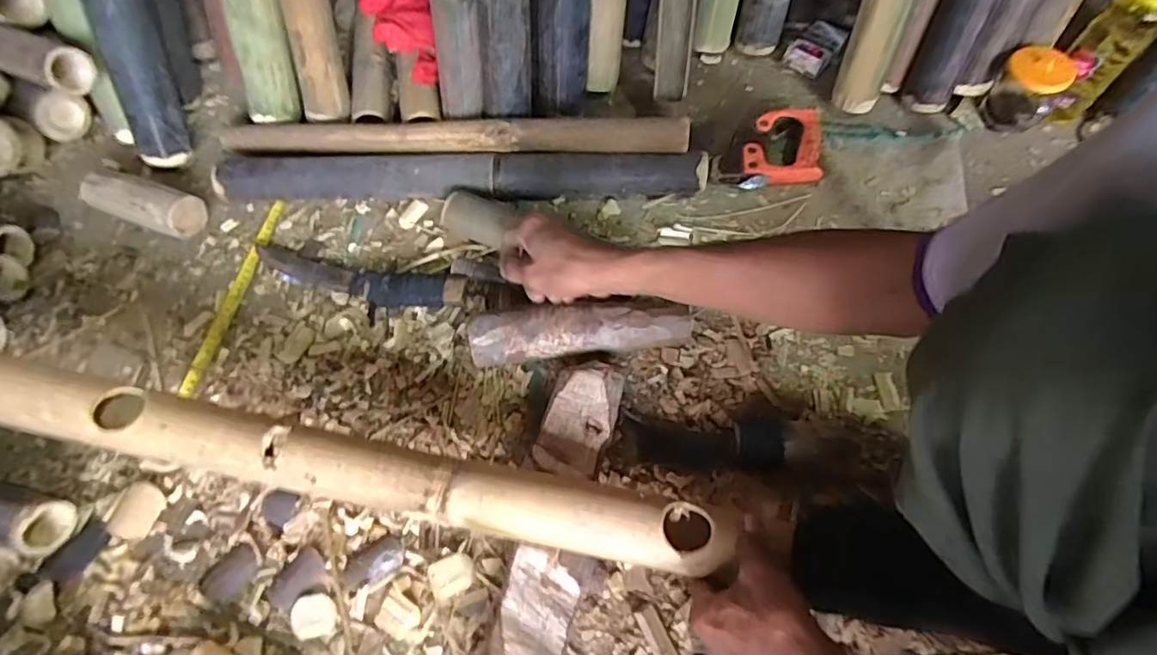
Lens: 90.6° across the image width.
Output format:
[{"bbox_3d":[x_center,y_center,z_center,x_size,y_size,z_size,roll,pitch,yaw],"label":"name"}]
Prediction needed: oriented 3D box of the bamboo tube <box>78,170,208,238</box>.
[{"bbox_3d":[-0.586,-0.171,0.764,0.156,0.051,0.056,18,65,11],"label":"bamboo tube"}]

